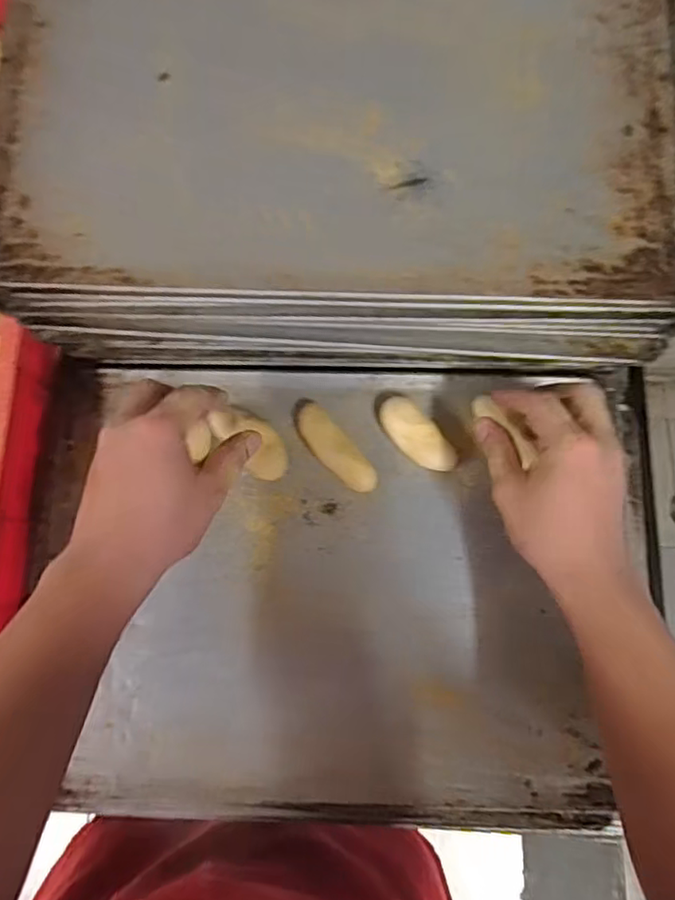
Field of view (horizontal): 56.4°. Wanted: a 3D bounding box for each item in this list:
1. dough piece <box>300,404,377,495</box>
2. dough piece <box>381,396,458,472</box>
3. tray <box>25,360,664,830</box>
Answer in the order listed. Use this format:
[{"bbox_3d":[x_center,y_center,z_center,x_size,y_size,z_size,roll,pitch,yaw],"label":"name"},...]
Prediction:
[{"bbox_3d":[-0.003,0.001,0.502,0.025,0.019,0.083,-41,79,-8],"label":"dough piece"},{"bbox_3d":[0.064,-0.011,0.505,0.028,0.017,0.074,-38,79,-8],"label":"dough piece"},{"bbox_3d":[0.007,0.100,0.488,0.494,0.039,0.340,2,76,1],"label":"tray"}]

